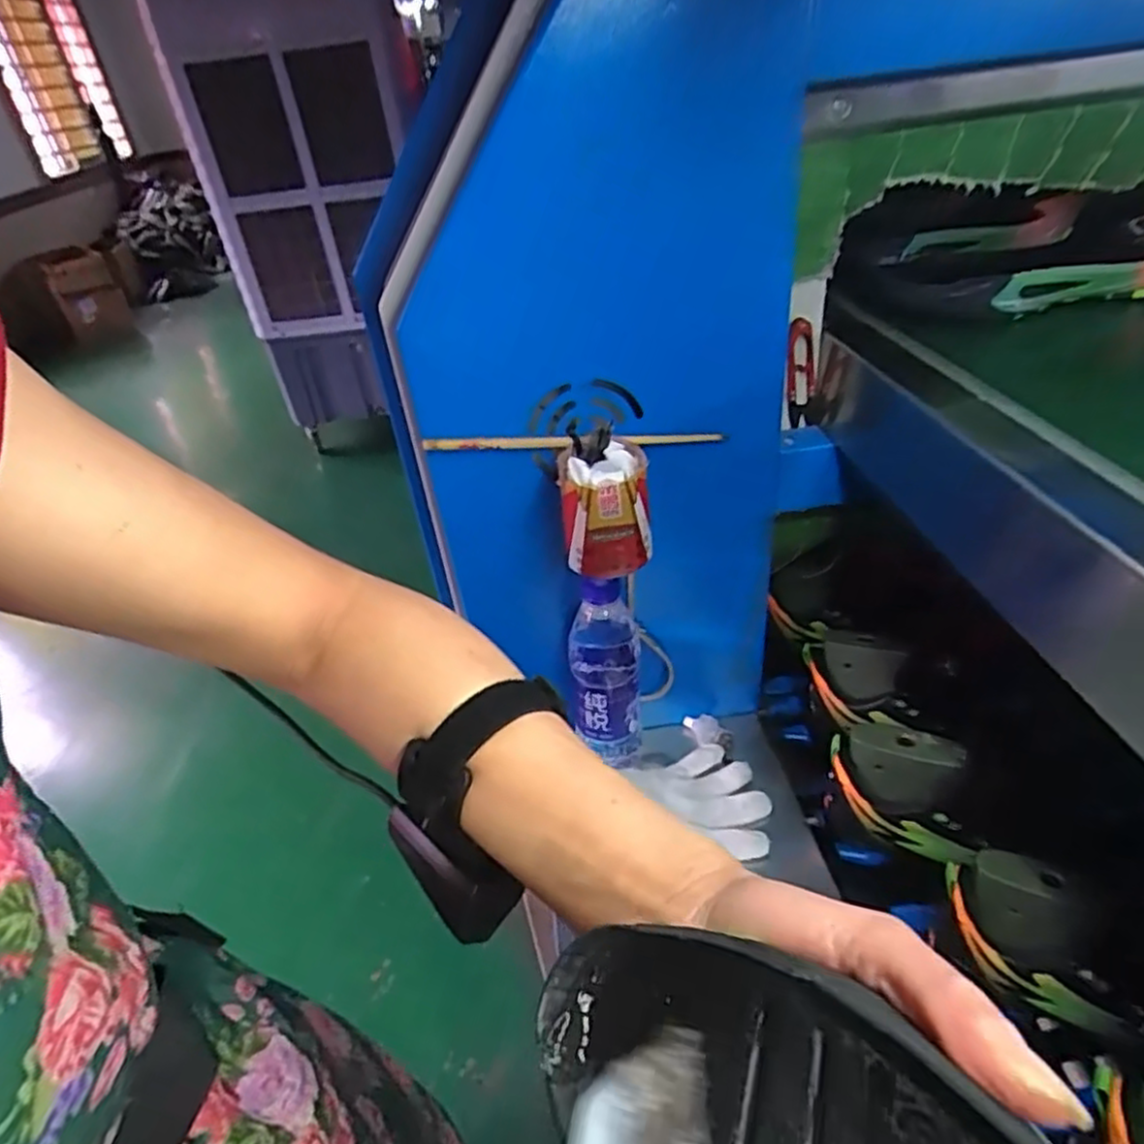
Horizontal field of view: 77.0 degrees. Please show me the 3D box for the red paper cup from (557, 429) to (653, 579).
[{"bbox_3d":[0.026,-0.049,0.540,0.062,0.088,0.066,-6,36,3],"label":"red paper cup"}]

